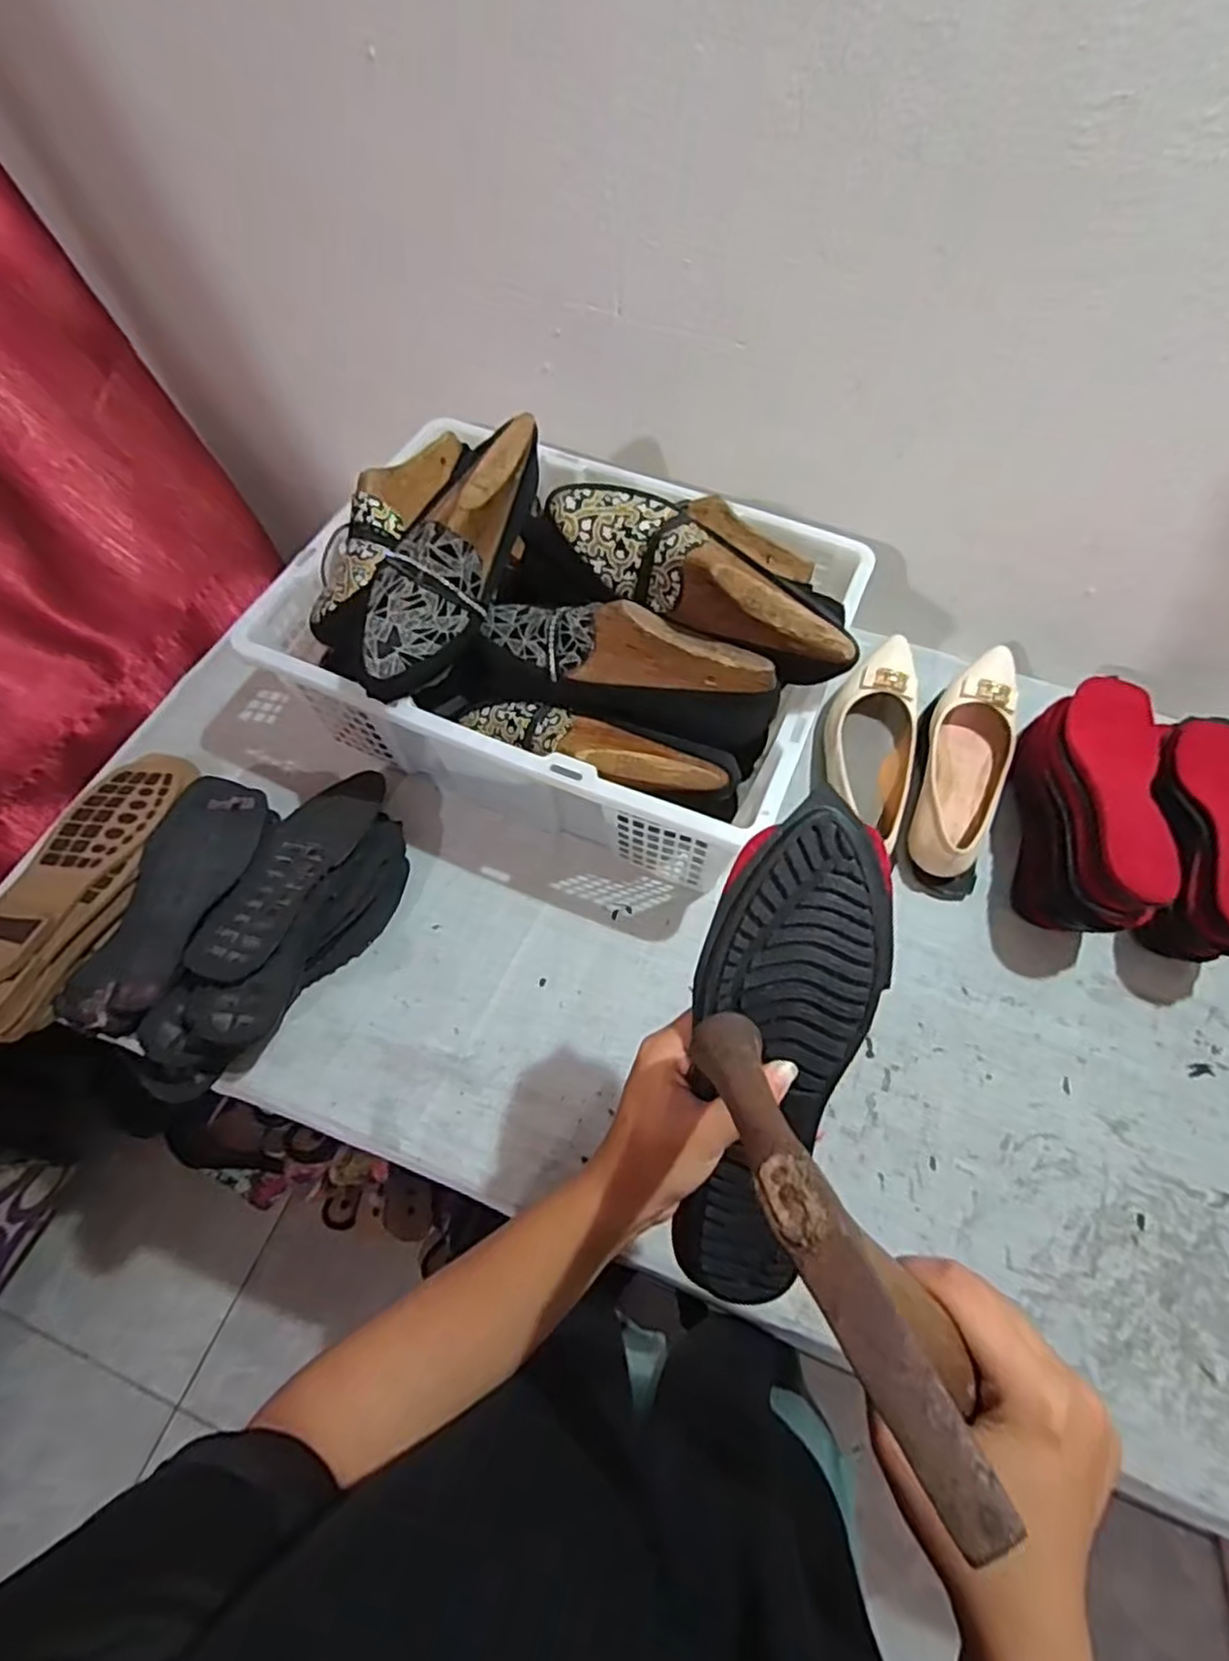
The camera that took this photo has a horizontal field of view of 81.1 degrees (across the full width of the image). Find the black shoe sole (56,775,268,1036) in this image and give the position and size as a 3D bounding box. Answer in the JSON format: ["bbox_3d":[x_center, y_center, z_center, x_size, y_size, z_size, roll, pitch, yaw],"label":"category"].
[{"bbox_3d":[-0.370,0.052,0.601,0.101,0.025,0.226,9,61,4],"label":"black shoe sole"}]

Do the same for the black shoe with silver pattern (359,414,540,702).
[{"bbox_3d":[-0.124,-0.213,0.565,0.069,0.102,0.244,26,83,13],"label":"black shoe with silver pattern"}]

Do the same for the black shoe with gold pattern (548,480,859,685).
[{"bbox_3d":[0.068,-0.191,0.543,0.253,0.091,0.087,31,63,1],"label":"black shoe with gold pattern"}]

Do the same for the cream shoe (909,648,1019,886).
[{"bbox_3d":[0.340,-0.059,0.694,0.077,0.076,0.242,19,61,10],"label":"cream shoe"}]

